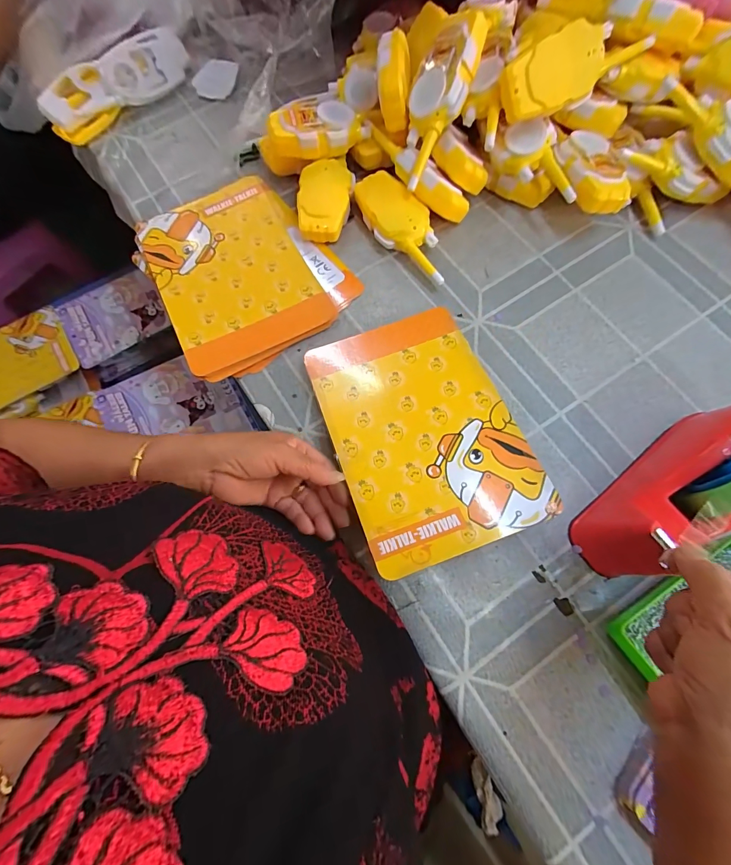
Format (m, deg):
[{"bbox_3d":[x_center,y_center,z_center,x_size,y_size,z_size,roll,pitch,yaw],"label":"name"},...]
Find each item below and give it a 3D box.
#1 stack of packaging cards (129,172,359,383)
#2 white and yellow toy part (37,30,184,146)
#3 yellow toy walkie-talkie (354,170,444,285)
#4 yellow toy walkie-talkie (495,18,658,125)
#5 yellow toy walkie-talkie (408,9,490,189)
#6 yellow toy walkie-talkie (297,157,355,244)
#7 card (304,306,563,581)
[{"bbox_3d":[-0.151,-0.198,0.448,0.208,0.016,0.247,-33,76,-8],"label":"stack of packaging cards"},{"bbox_3d":[-0.360,-0.512,0.536,0.229,0.036,0.077,-42,78,-10],"label":"white and yellow toy part"},{"bbox_3d":[0.045,-0.247,0.445,0.056,0.036,0.164,-35,76,-8],"label":"yellow toy walkie-talkie"},{"bbox_3d":[0.218,-0.379,0.382,0.160,0.062,0.034,-22,32,-1],"label":"yellow toy walkie-talkie"},{"bbox_3d":[0.075,-0.360,0.405,0.063,0.034,0.156,24,112,8],"label":"yellow toy walkie-talkie"},{"bbox_3d":[-0.049,-0.289,0.461,0.066,0.034,0.100,0,74,1],"label":"yellow toy walkie-talkie"},{"bbox_3d":[0.052,-0.009,0.359,0.168,0.004,0.245,-19,66,-4],"label":"card"}]

